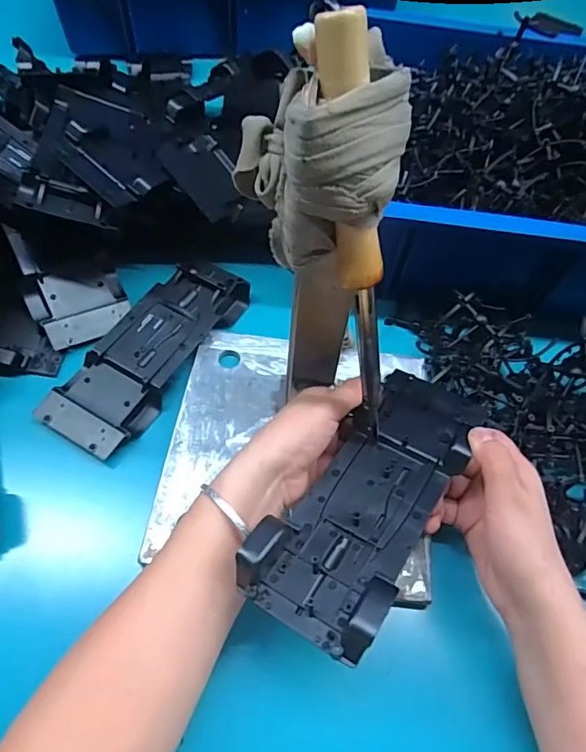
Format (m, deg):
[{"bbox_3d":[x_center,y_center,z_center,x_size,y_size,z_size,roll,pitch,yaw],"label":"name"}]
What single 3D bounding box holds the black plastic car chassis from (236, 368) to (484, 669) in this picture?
[{"bbox_3d":[0.052,0.062,0.299,0.070,0.035,0.189,33,53,14],"label":"black plastic car chassis"}]

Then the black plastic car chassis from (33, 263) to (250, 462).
[{"bbox_3d":[-0.117,-0.026,0.413,0.072,0.022,0.191,29,62,12],"label":"black plastic car chassis"}]

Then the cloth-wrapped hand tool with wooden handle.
[{"bbox_3d":[0.024,-0.058,0.258,0.060,0.208,0.059,-7,39,6],"label":"cloth-wrapped hand tool with wooden handle"}]

